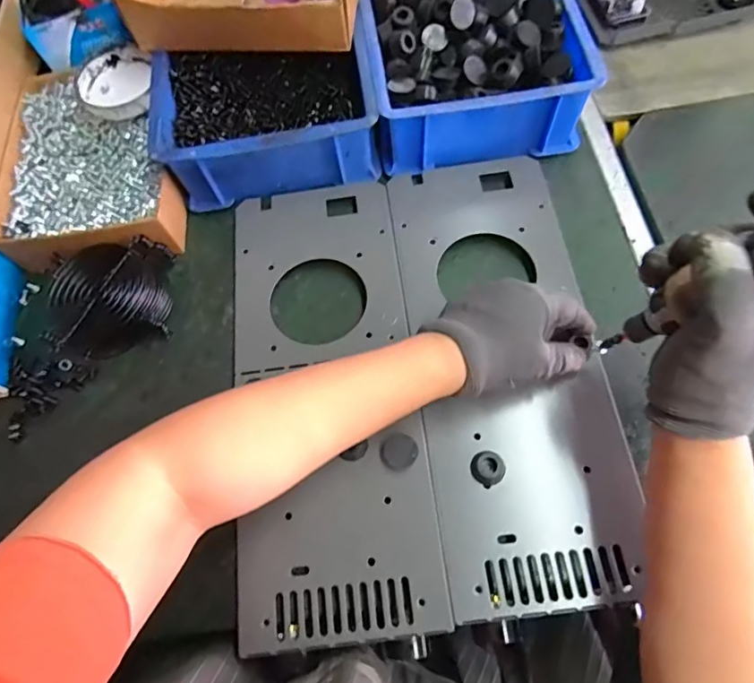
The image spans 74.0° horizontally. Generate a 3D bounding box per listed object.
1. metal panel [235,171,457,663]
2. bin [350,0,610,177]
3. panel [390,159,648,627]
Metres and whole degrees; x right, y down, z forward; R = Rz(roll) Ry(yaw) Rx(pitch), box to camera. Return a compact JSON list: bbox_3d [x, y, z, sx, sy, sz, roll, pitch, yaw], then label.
[{"bbox_3d":[-0.043,0.032,0.420,0.146,0.028,0.385,-7,68,-1],"label":"metal panel"},{"bbox_3d":[0.081,-0.326,0.517,0.200,0.102,0.286,-8,67,2],"label":"bin"},{"bbox_3d":[0.104,0.007,0.414,0.145,0.013,0.385,-5,66,0],"label":"panel"}]

